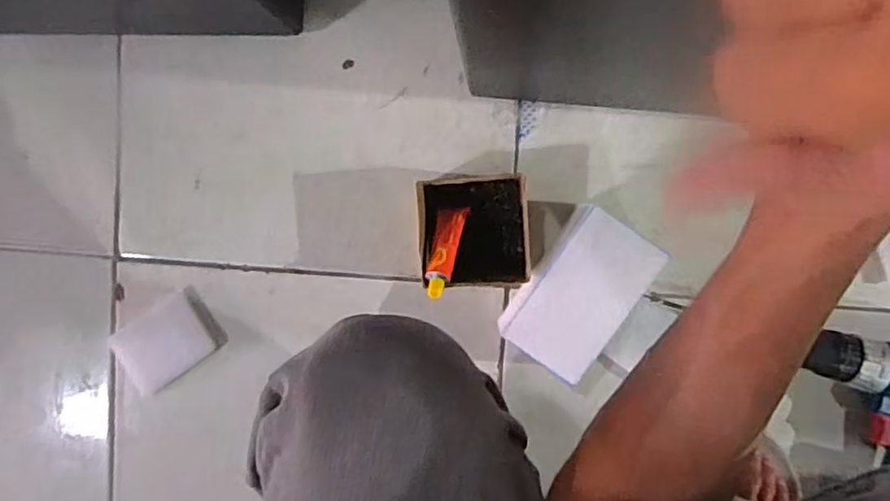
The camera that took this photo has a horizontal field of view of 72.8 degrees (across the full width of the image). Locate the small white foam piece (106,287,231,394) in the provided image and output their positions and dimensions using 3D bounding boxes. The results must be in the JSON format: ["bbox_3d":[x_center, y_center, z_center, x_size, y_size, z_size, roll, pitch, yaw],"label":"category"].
[{"bbox_3d":[-0.280,0.092,0.608,0.103,0.016,0.070,-33,91,7],"label":"small white foam piece"}]

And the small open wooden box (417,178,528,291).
[{"bbox_3d":[0.027,-0.016,0.548,0.093,0.072,0.098,-2,94,5],"label":"small open wooden box"}]

